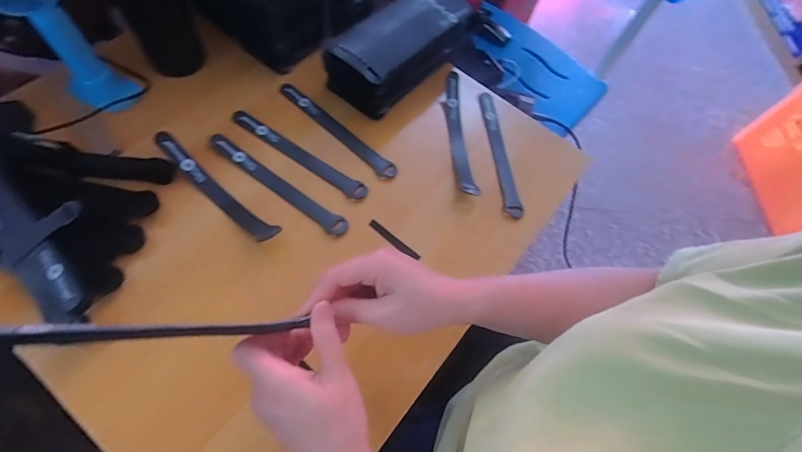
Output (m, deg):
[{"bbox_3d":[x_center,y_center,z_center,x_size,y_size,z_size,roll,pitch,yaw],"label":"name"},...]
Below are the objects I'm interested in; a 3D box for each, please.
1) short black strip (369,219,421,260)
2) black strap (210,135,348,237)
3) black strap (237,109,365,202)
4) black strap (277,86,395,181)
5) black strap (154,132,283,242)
[{"bbox_3d":[-0.008,0.015,0.444,0.069,0.004,0.011,40,69,15],"label":"short black strip"},{"bbox_3d":[-0.143,-0.050,0.462,0.195,0.012,0.021,34,68,13],"label":"black strap"},{"bbox_3d":[-0.126,-0.088,0.487,0.197,0.008,0.022,33,68,12],"label":"black strap"},{"bbox_3d":[-0.084,-0.126,0.509,0.203,0.009,0.022,41,70,16],"label":"black strap"},{"bbox_3d":[-0.202,-0.037,0.440,0.183,0.039,0.021,38,66,11],"label":"black strap"}]

